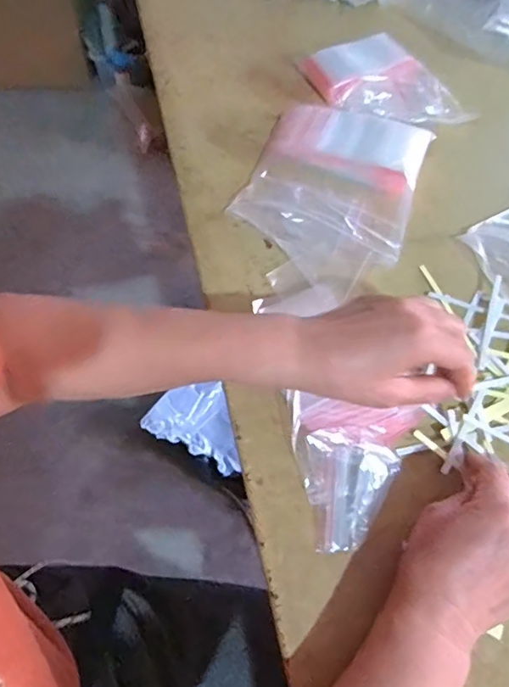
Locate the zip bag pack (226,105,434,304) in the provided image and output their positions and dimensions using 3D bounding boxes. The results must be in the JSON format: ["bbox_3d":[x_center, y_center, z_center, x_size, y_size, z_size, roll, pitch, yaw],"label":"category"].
[{"bbox_3d":[0.077,-0.157,0.496,0.159,0.032,0.210,21,61,8],"label":"zip bag pack"}]

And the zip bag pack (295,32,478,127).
[{"bbox_3d":[0.154,-0.304,0.587,0.135,0.035,0.161,-25,65,-17],"label":"zip bag pack"}]

